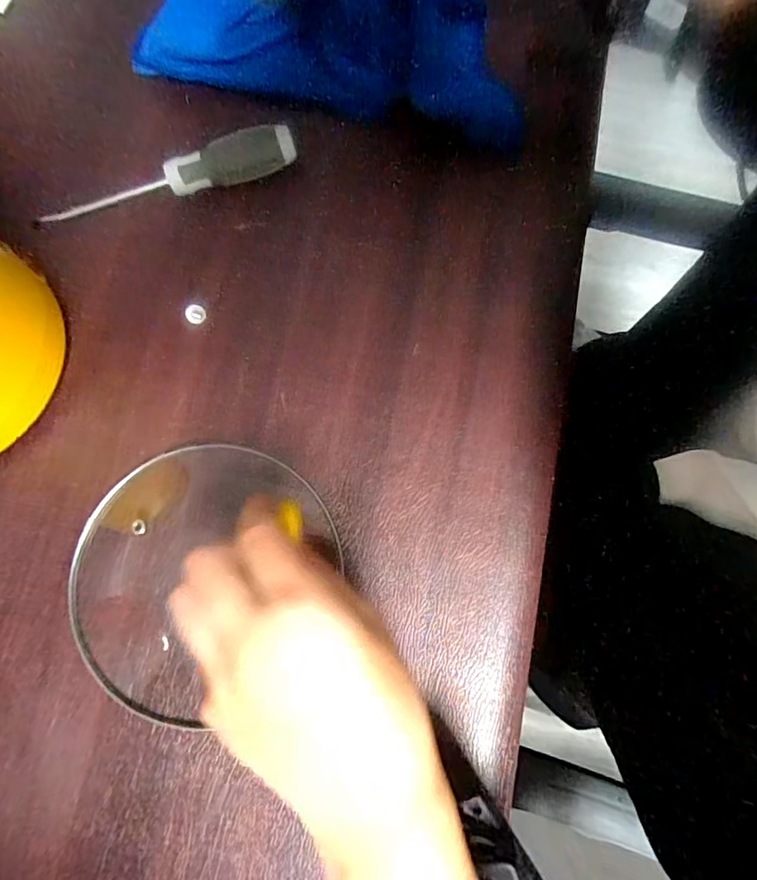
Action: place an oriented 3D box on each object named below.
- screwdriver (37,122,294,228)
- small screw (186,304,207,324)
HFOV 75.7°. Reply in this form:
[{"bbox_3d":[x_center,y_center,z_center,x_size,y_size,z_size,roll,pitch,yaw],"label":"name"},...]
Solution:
[{"bbox_3d":[-0.140,-0.174,0.324,0.173,0.023,0.022,-16,80,-2],"label":"screwdriver"},{"bbox_3d":[-0.120,-0.083,0.320,0.013,0.006,0.012,0,80,1],"label":"small screw"}]

